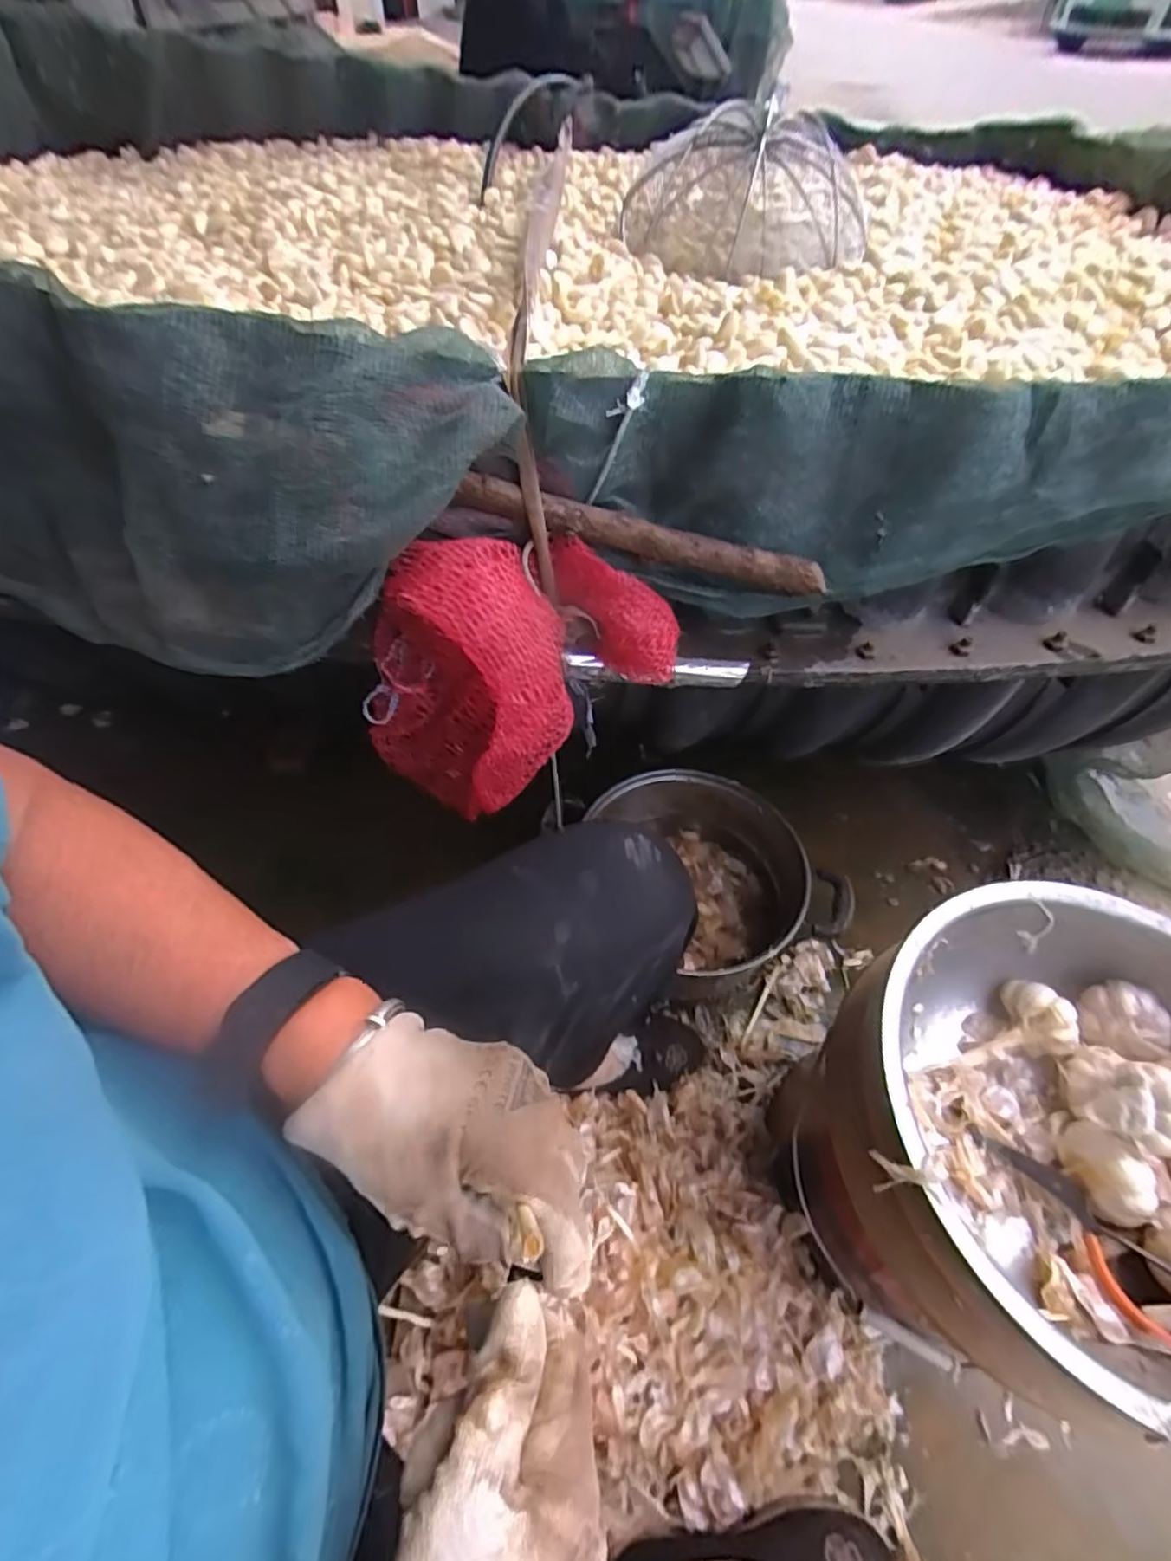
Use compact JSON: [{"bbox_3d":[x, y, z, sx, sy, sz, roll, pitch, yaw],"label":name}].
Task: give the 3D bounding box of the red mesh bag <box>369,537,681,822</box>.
[{"bbox_3d":[-0.056,-0.094,0.470,0.201,0.167,0.135,-30,58,-21],"label":"red mesh bag"}]

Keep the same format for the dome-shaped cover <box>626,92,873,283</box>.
[{"bbox_3d":[0.206,-0.765,0.810,0.315,0.125,0.321,11,54,9],"label":"dome-shaped cover"}]

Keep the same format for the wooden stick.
[{"bbox_3d":[0.045,-0.176,0.454,0.265,0.025,0.022,12,52,-8],"label":"wooden stick"}]

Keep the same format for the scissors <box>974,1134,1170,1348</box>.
[{"bbox_3d":[0.344,0.305,0.423,0.044,0.022,0.153,-26,45,-18],"label":"scissors"}]

